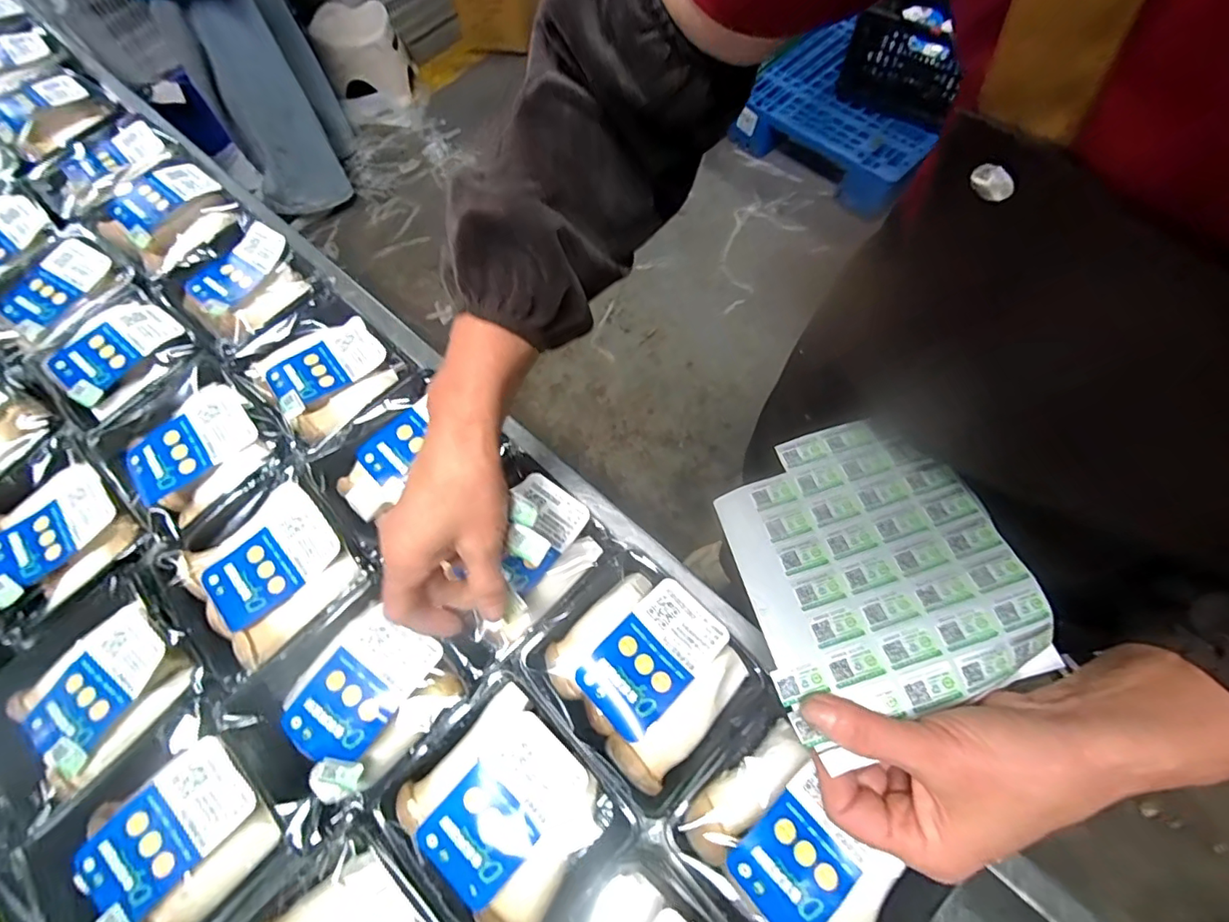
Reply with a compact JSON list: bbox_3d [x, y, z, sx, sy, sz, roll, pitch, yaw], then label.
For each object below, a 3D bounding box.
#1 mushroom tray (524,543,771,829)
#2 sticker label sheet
[{"bbox_3d":[0.019,0.146,0.383,0.121,0.048,0.140,-43,72,-14],"label":"mushroom tray"},{"bbox_3d":[0.137,0.050,0.296,0.131,0.030,0.154,-12,68,-2],"label":"sticker label sheet"}]

